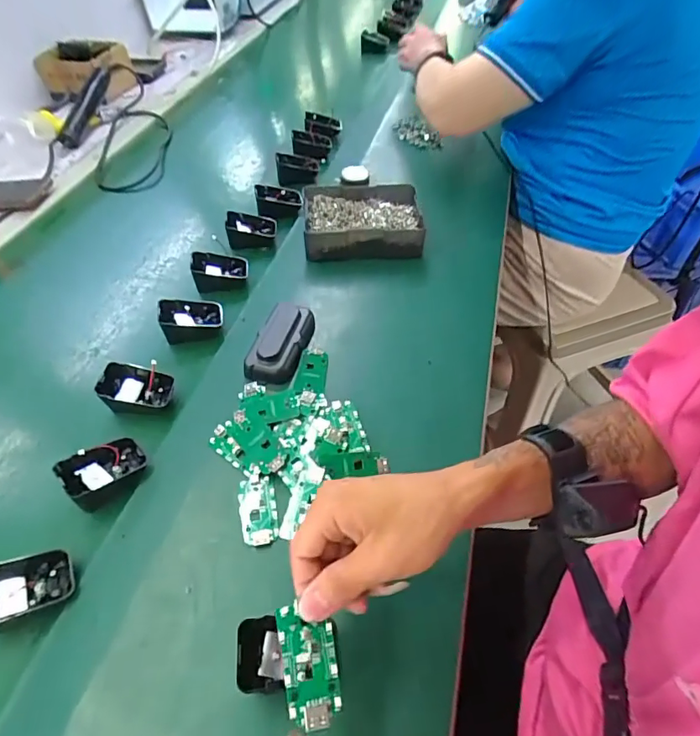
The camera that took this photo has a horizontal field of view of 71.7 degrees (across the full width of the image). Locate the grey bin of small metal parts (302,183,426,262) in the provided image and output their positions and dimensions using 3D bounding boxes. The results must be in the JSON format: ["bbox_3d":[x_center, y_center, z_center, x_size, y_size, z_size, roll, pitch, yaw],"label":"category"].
[{"bbox_3d":[0.016,-0.206,0.672,0.157,0.044,0.125,-5,51,0],"label":"grey bin of small metal parts"}]

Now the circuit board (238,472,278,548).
[{"bbox_3d":[-0.080,0.122,0.421,0.031,0.005,0.062,-12,51,-5],"label":"circuit board"}]

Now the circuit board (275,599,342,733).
[{"bbox_3d":[-0.023,0.168,0.277,0.031,0.010,0.061,-10,51,-6],"label":"circuit board"}]

